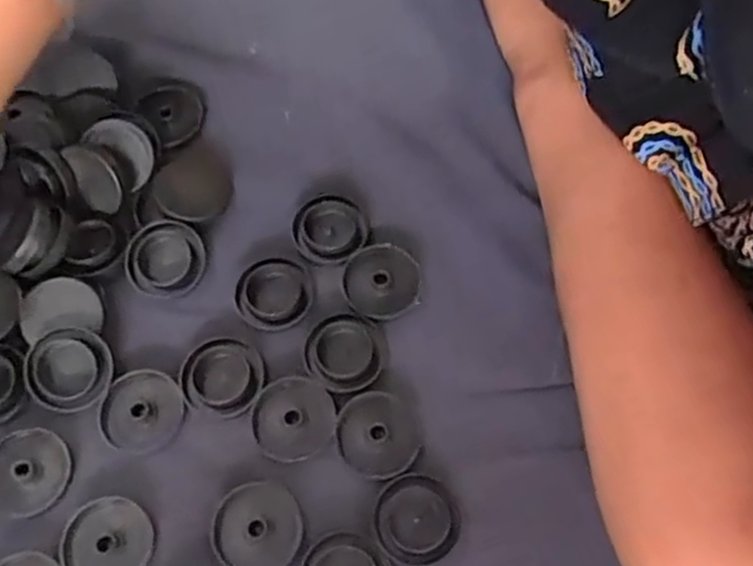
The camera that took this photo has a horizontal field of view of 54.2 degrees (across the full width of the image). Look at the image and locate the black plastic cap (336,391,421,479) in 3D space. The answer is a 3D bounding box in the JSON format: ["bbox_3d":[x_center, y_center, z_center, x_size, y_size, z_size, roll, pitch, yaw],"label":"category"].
[{"bbox_3d":[0.001,0.058,0.284,0.031,0.004,0.033,0,67,0],"label":"black plastic cap"}]

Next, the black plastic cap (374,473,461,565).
[{"bbox_3d":[0.015,0.087,0.271,0.030,0.004,0.031,0,67,0],"label":"black plastic cap"}]

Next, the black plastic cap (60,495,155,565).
[{"bbox_3d":[-0.099,0.095,0.269,0.033,0.004,0.032,0,67,0],"label":"black plastic cap"}]

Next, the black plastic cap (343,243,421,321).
[{"bbox_3d":[0.003,-0.001,0.311,0.032,0.004,0.032,0,67,0],"label":"black plastic cap"}]

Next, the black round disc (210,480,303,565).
[{"bbox_3d":[-0.044,0.090,0.271,0.032,0.004,0.032,0,67,0],"label":"black round disc"}]

